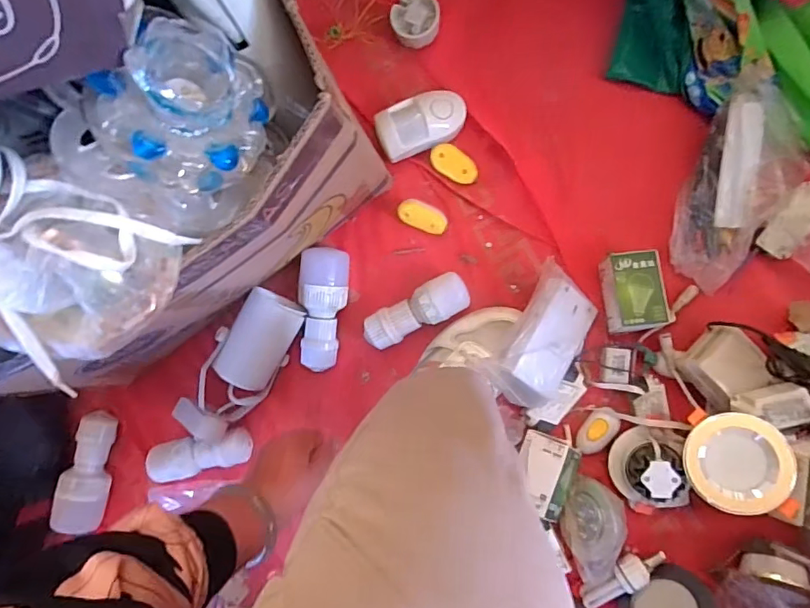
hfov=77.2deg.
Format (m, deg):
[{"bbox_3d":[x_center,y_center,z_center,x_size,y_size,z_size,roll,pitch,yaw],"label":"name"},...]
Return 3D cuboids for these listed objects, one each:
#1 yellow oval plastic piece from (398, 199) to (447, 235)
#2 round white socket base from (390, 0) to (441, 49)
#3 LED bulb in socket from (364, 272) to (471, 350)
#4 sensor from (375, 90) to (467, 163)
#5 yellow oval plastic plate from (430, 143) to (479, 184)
[{"bbox_3d":[0.022,-0.104,0.610,0.061,0.016,0.031,26,92,8],"label":"yellow oval plastic piece"},{"bbox_3d":[0.012,-0.340,0.609,0.057,0.024,0.057,0,89,8],"label":"round white socket base"},{"bbox_3d":[0.014,0.009,0.593,0.125,0.042,0.045,-28,85,6],"label":"LED bulb in socket"},{"bbox_3d":[0.021,-0.213,0.603,0.104,0.030,0.059,-26,85,6],"label":"sensor"},{"bbox_3d":[0.059,-0.165,0.600,0.060,0.008,0.034,34,102,-2],"label":"yellow oval plastic plate"}]

